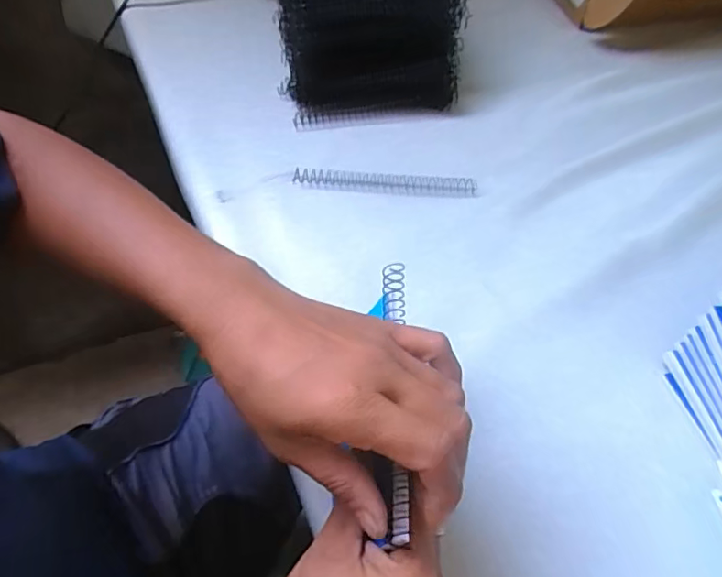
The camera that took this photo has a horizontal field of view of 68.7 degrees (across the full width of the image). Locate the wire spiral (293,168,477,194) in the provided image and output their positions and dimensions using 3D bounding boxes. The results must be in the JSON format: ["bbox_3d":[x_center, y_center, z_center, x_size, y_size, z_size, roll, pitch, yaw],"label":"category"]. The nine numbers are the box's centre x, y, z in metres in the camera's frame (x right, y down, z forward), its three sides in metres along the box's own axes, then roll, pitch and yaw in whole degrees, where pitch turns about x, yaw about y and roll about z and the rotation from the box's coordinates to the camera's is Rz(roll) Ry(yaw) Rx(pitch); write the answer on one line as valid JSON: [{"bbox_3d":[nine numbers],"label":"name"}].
[{"bbox_3d":[0.021,-0.091,0.447,0.154,0.007,0.011,3,56,-2],"label":"wire spiral"}]

